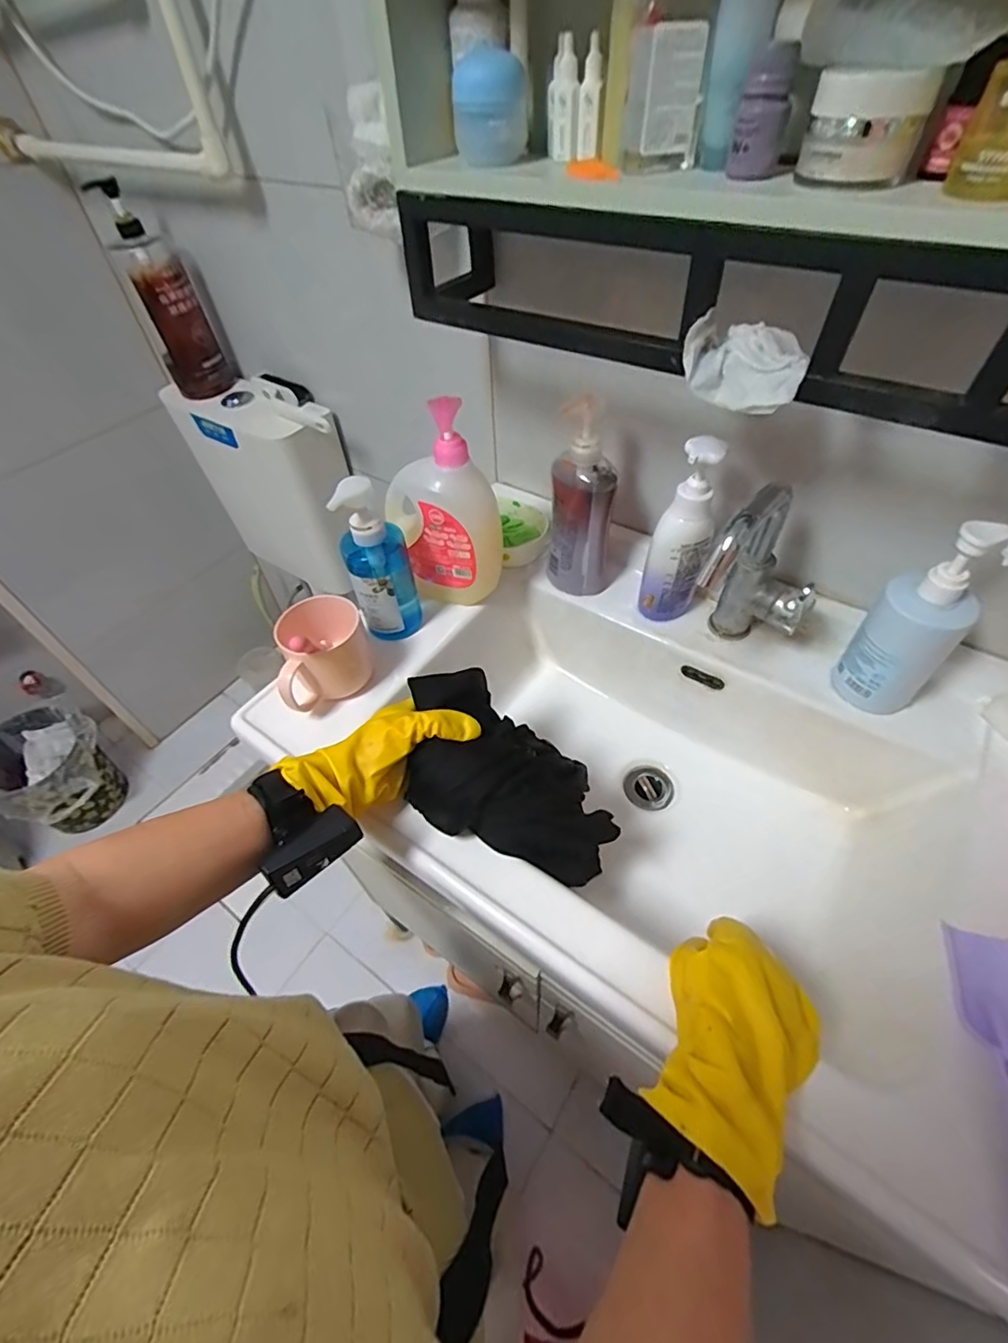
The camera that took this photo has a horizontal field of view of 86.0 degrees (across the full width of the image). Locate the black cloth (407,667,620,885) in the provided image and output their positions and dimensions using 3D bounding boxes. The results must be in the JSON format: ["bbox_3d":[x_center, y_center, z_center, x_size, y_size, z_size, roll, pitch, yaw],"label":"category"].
[{"bbox_3d":[-0.001,0.099,0.507,0.212,0.095,0.140,30,58,24],"label":"black cloth"}]

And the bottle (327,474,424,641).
[{"bbox_3d":[-0.139,-0.122,0.604,0.066,0.195,0.063,-13,51,-7],"label":"bottle"}]

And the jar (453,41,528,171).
[{"bbox_3d":[-0.011,-0.464,0.446,0.058,0.066,0.047,-2,51,1],"label":"jar"}]

